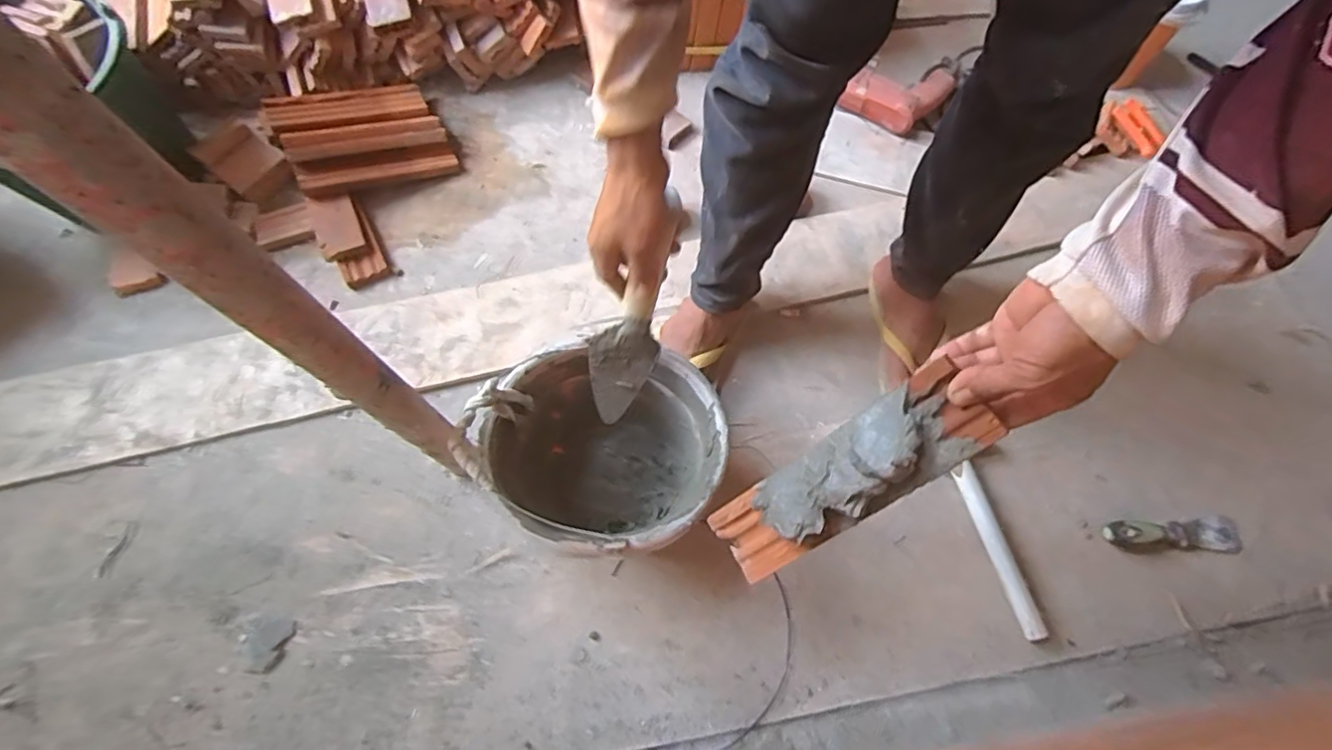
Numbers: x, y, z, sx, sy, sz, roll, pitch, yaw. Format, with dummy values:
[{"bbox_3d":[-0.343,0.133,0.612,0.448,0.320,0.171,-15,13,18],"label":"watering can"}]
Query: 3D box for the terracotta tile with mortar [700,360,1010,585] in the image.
[{"bbox_3d":[0.123,0.084,0.455,0.228,0.033,0.066,-40,68,30],"label":"terracotta tile with mortar"}]

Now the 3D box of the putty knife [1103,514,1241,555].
[{"bbox_3d":[0.661,0.209,0.785,0.187,0.027,0.046,-2,66,-3],"label":"putty knife"}]

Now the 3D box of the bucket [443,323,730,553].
[{"bbox_3d":[-0.072,0.086,0.702,0.233,0.200,0.233,1,66,-2],"label":"bucket"}]

